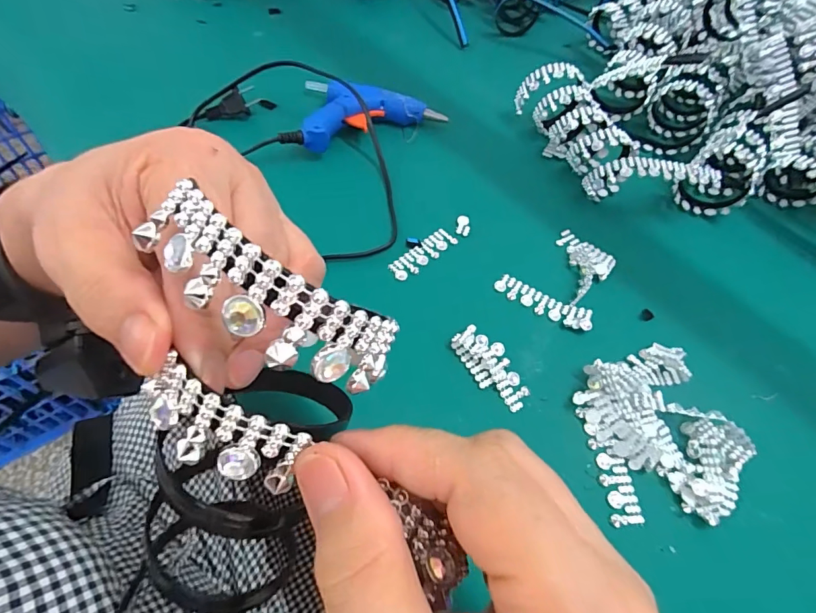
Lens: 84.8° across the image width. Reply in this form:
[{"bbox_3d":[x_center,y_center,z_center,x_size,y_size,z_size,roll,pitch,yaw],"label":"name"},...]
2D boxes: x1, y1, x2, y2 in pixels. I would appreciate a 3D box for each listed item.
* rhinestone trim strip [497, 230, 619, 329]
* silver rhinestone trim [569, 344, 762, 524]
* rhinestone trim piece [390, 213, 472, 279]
[{"bbox_3d":[0.130,-0.020,0.364,0.093,0.011,0.073,-34,66,-23],"label":"rhinestone trim strip"},{"bbox_3d":[0.166,0.083,0.301,0.096,0.023,0.108,-8,59,-9],"label":"silver rhinestone trim"},{"bbox_3d":[0.021,-0.051,0.379,0.088,0.004,0.019,-37,68,-24],"label":"rhinestone trim piece"}]

